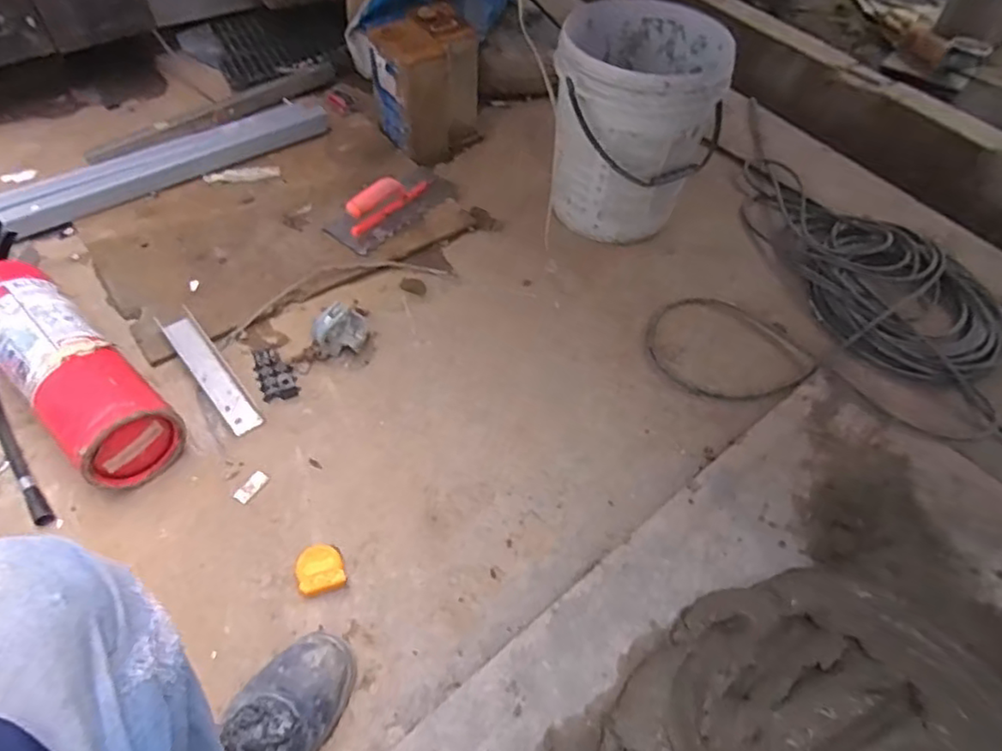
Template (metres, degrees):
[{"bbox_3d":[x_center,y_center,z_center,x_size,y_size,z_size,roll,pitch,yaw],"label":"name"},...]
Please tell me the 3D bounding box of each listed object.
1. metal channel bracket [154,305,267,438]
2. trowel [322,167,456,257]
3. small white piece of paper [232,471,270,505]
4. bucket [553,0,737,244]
[{"bbox_3d":[-0.474,-0.012,0.978,0.053,0.014,0.280,-33,62,-23],"label":"metal channel bracket"},{"bbox_3d":[-0.213,-0.360,1.198,0.116,0.079,0.277,38,61,22],"label":"trowel"},{"bbox_3d":[-0.360,0.160,0.869,0.024,0.004,0.051,26,58,16],"label":"small white piece of paper"},{"bbox_3d":[0.253,-0.475,1.158,0.297,0.325,0.288,13,55,7],"label":"bucket"}]

